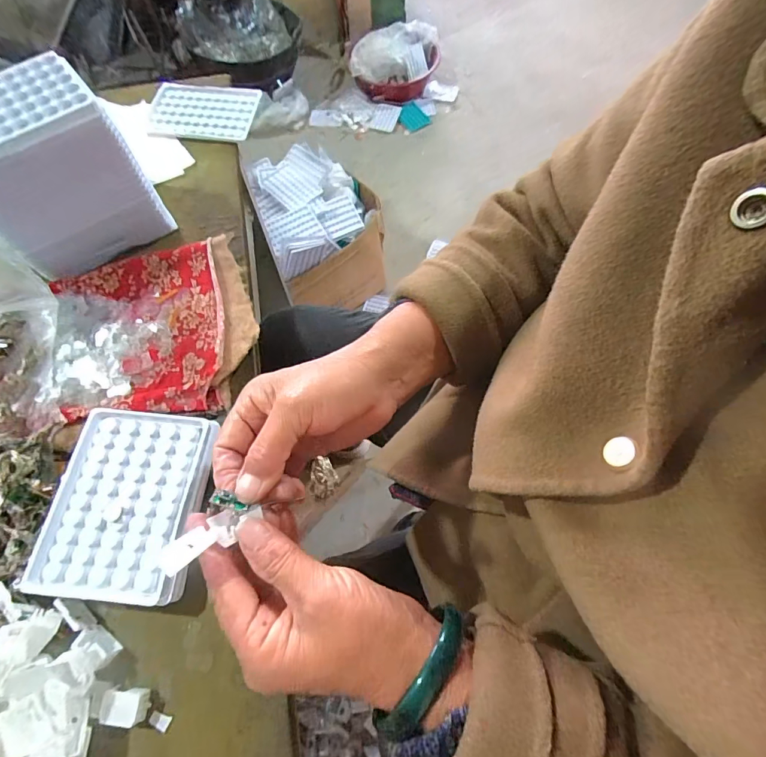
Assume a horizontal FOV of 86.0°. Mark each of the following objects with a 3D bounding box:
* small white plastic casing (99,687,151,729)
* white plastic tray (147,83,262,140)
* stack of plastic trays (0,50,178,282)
[{"bbox_3d":[-0.163,0.207,0.259,0.024,0.013,0.018,4,66,1],"label":"small white plastic casing"},{"bbox_3d":[-0.221,-0.330,0.506,0.127,0.008,0.096,4,66,1],"label":"white plastic tray"},{"bbox_3d":[-0.291,-0.182,0.370,0.131,0.126,0.088,-34,70,-15],"label":"stack of plastic trays"}]

